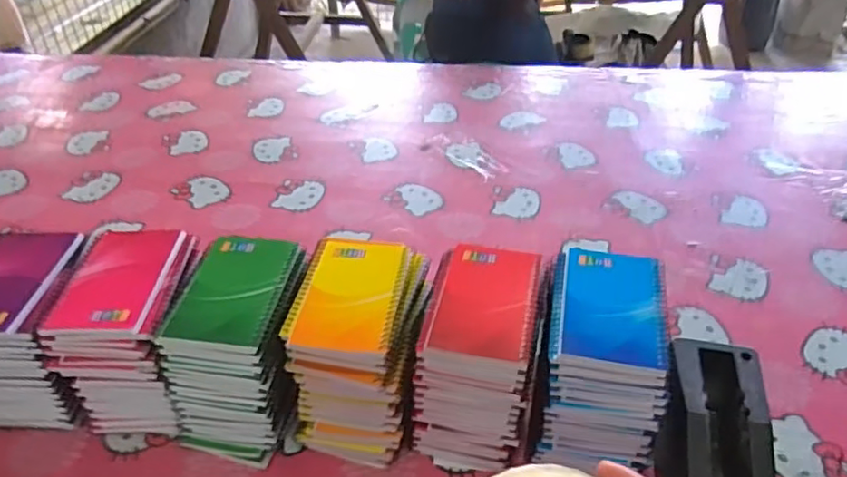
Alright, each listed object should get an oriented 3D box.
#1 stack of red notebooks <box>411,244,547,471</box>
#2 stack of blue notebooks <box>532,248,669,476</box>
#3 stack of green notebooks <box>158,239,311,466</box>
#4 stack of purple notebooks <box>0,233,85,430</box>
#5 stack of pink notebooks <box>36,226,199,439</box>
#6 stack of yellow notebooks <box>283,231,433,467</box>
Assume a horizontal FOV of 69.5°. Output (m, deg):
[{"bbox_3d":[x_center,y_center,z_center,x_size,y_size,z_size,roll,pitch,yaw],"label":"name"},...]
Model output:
[{"bbox_3d":[0.049,0.109,0.569,0.095,0.157,0.134,9,40,10],"label":"stack of red notebooks"},{"bbox_3d":[0.157,0.115,0.561,0.101,0.156,0.139,7,40,9],"label":"stack of blue notebooks"},{"bbox_3d":[-0.168,0.104,0.583,0.094,0.158,0.140,8,40,8],"label":"stack of green notebooks"},{"bbox_3d":[-0.377,0.091,0.598,0.101,0.158,0.130,-1,40,-2],"label":"stack of purple notebooks"},{"bbox_3d":[-0.275,0.095,0.593,0.103,0.153,0.138,-2,39,-2],"label":"stack of pink notebooks"},{"bbox_3d":[-0.059,0.106,0.578,0.103,0.154,0.137,8,40,8],"label":"stack of yellow notebooks"}]

